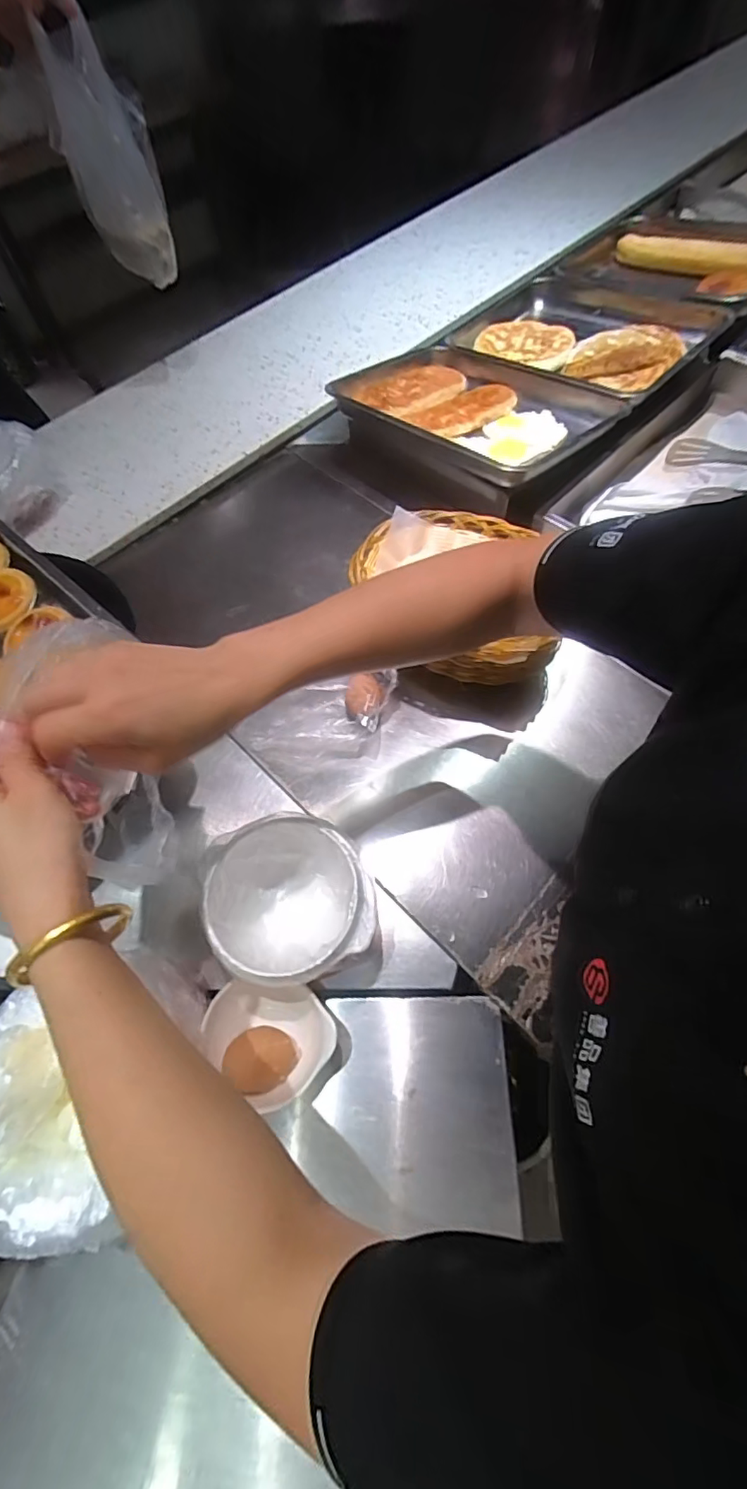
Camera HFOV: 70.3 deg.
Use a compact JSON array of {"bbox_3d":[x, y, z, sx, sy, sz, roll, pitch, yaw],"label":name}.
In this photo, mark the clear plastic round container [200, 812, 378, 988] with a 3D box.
[{"bbox_3d":[-0.071,0.139,0.475,0.140,0.083,0.134,1,65,4],"label":"clear plastic round container"}]

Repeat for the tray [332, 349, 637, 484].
[{"bbox_3d":[0.132,-0.457,0.716,0.342,0.071,0.261,36,71,18],"label":"tray"}]

